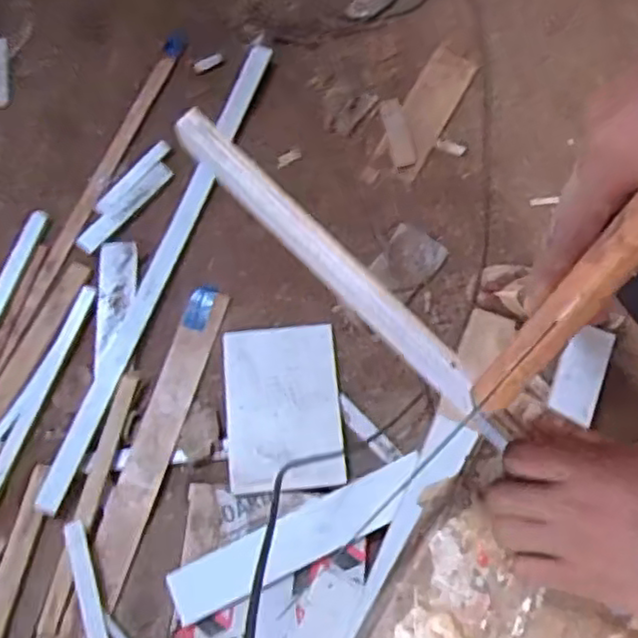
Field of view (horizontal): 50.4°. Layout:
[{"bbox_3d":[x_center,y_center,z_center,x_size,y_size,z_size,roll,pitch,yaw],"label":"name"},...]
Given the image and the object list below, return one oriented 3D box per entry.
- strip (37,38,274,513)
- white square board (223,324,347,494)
[{"bbox_3d":[-0.295,-0.126,1.304,0.047,0.025,0.987,20,72,4],"label":"strip"},{"bbox_3d":[-0.066,0.155,1.214,0.203,0.015,0.289,-6,72,2],"label":"white square board"}]

